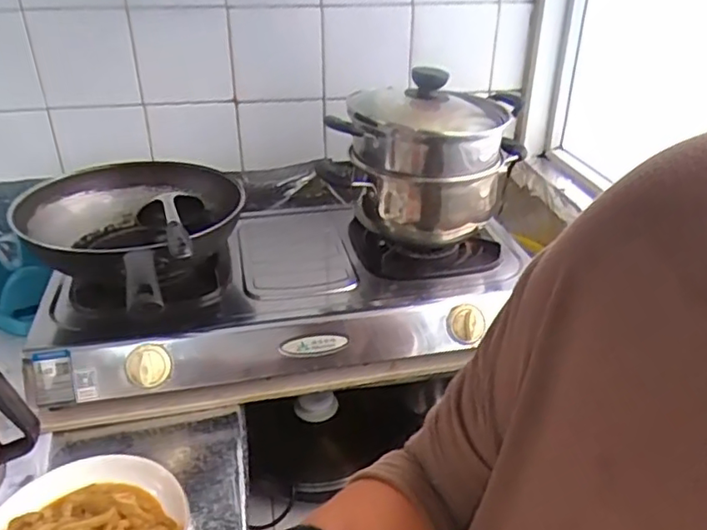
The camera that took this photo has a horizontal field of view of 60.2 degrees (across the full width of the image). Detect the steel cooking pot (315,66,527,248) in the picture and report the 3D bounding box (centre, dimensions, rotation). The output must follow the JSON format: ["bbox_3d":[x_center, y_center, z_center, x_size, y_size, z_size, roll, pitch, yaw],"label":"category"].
[{"bbox_3d":[0.097,-0.170,0.911,0.238,0.213,0.229,0,31,0],"label":"steel cooking pot"}]

